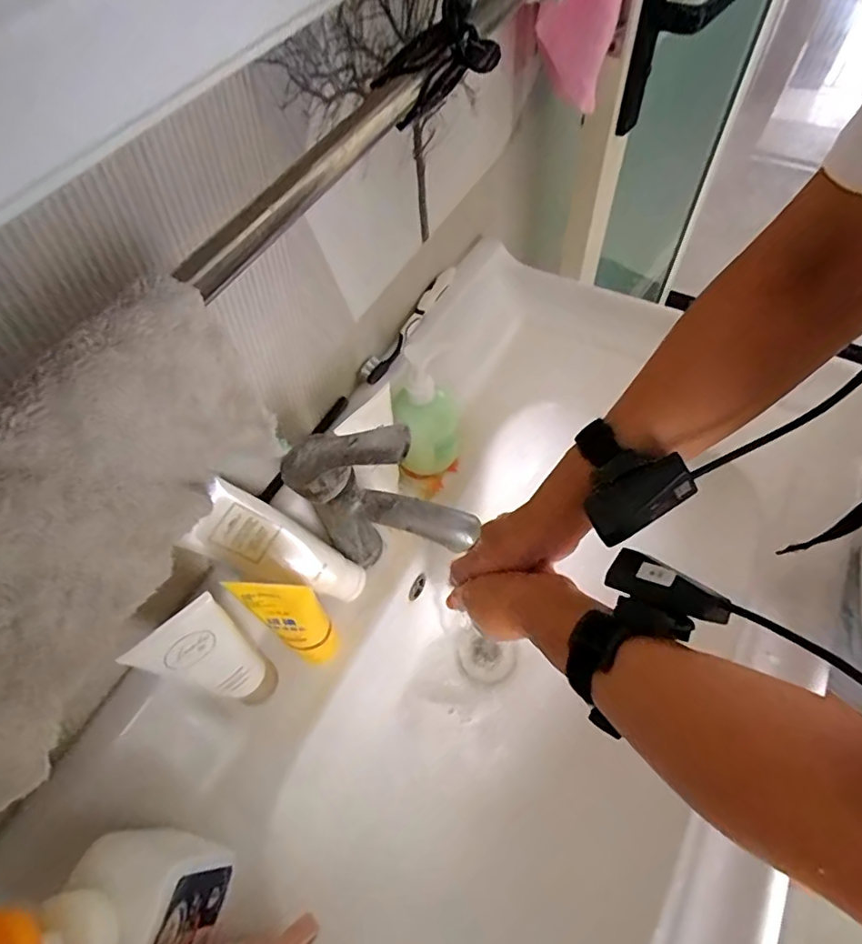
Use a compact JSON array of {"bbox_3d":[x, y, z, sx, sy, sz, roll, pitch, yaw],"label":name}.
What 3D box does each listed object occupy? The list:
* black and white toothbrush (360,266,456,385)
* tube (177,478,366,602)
[{"bbox_3d":[-0.021,-0.159,0.579,0.020,0.023,0.182,24,63,17],"label":"black and white toothbrush"},{"bbox_3d":[-0.117,0.066,0.436,0.029,0.156,0.047,-18,47,43],"label":"tube"}]

